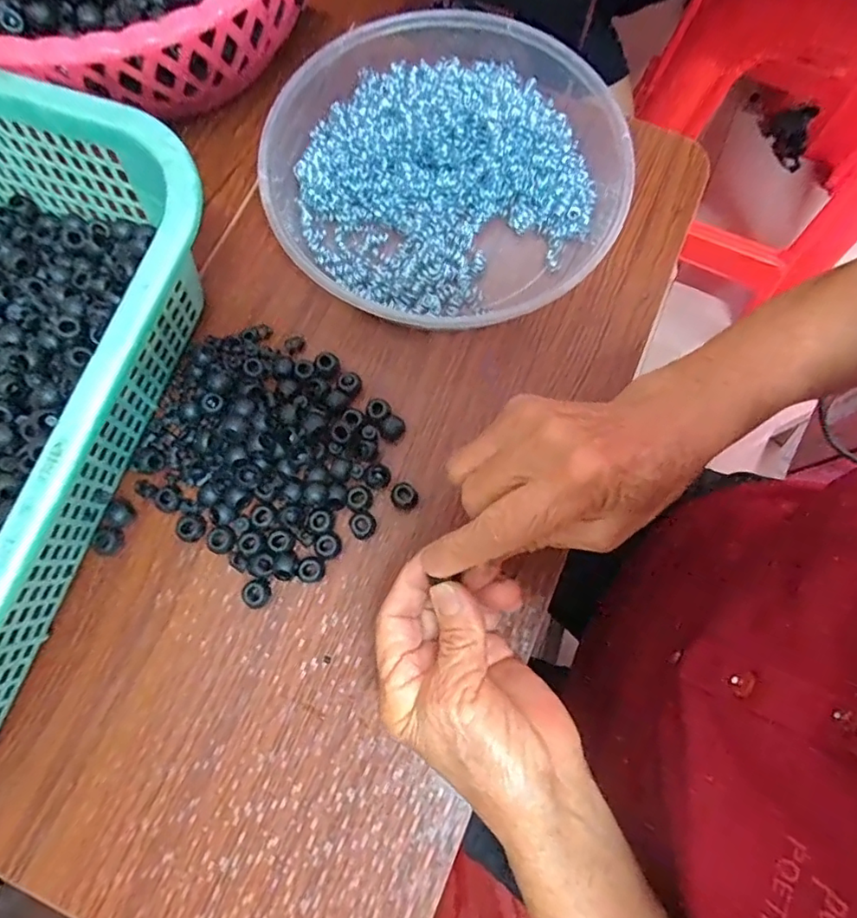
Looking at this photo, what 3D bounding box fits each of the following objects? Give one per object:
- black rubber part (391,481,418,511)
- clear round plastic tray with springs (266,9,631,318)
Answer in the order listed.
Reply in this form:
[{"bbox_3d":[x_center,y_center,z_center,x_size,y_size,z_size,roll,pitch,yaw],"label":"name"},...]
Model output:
[{"bbox_3d":[-0.014,0.022,0.324,0.015,0.009,0.015,0,76,0],"label":"black rubber part"},{"bbox_3d":[0.010,-0.185,0.358,0.222,0.049,0.217,0,76,0],"label":"clear round plastic tray with springs"}]

